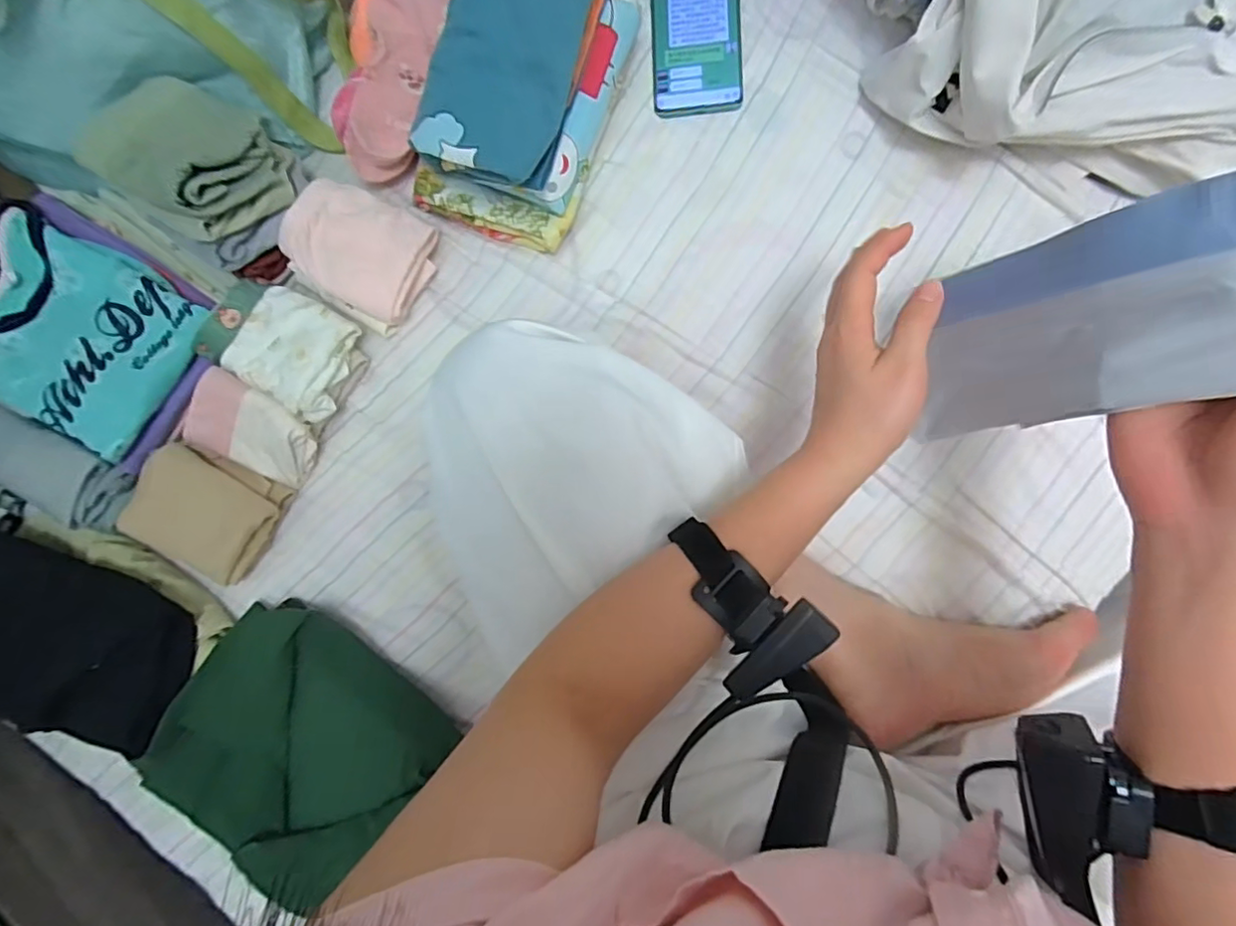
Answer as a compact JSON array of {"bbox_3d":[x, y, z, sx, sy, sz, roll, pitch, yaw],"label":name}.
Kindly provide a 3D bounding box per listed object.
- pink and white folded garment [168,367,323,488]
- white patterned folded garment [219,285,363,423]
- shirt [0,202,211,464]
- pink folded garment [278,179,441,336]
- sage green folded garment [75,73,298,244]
[{"bbox_3d":[-0.304,-0.027,0.486,0.098,0.059,0.070,32,93,7],"label":"pink and white folded garment"},{"bbox_3d":[-0.265,-0.092,0.492,0.091,0.051,0.089,30,93,7],"label":"white patterned folded garment"},{"bbox_3d":[-0.453,-0.106,0.477,0.184,0.028,0.151,29,92,7],"label":"shirt"},{"bbox_3d":[-0.209,-0.173,0.477,0.103,0.064,0.100,30,93,7],"label":"pink folded garment"},{"bbox_3d":[-0.322,-0.234,0.439,0.115,0.059,0.117,36,70,4],"label":"sage green folded garment"}]

